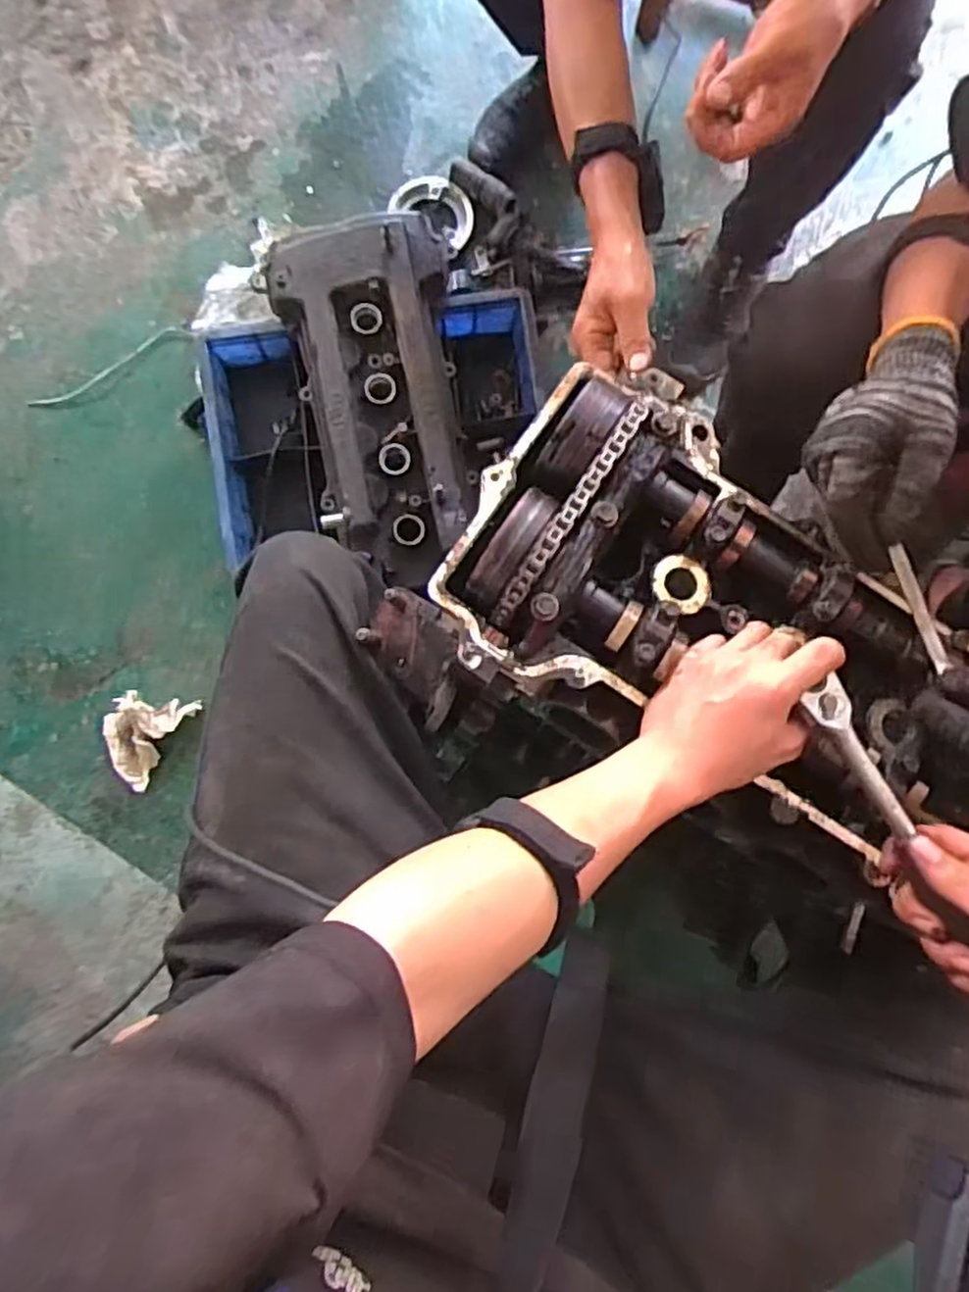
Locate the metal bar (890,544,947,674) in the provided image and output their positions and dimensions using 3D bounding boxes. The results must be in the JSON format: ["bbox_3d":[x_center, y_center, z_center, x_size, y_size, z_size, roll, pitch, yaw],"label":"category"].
[{"bbox_3d":[0.279,-0.023,0.460,0.010,0.005,0.078,-20,87,-1],"label":"metal bar"}]

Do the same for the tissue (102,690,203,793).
[{"bbox_3d":[-0.464,0.119,0.968,0.094,0.037,0.131,37,88,2],"label":"tissue"}]

